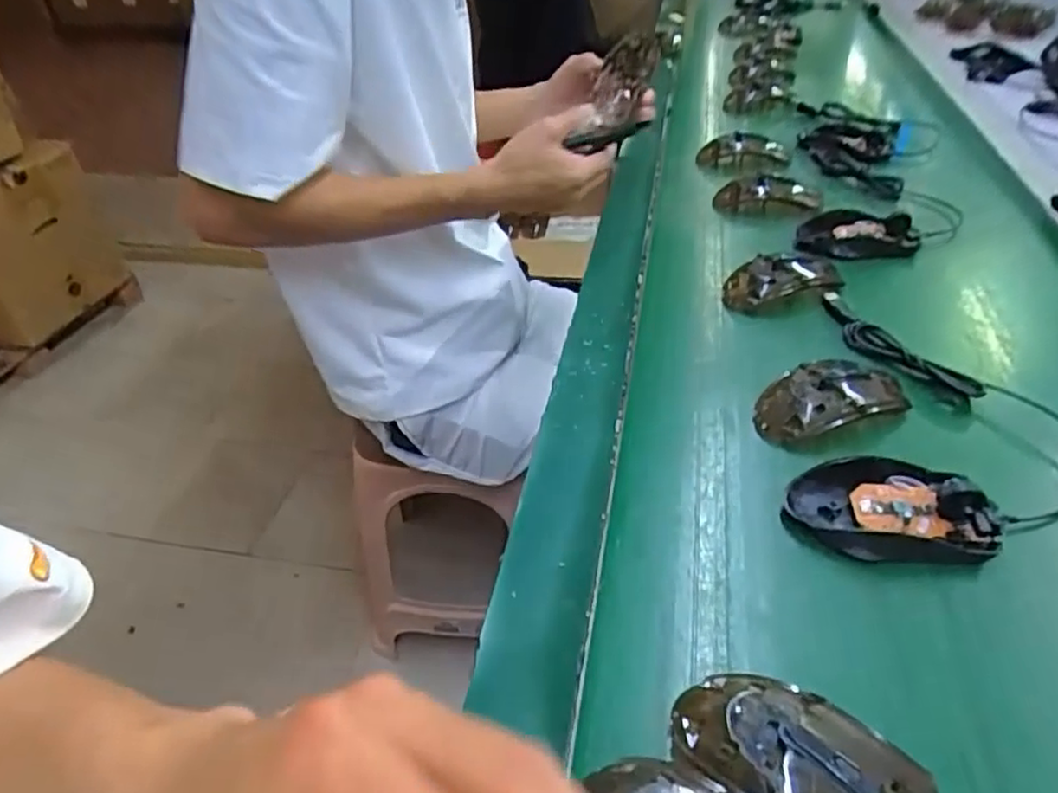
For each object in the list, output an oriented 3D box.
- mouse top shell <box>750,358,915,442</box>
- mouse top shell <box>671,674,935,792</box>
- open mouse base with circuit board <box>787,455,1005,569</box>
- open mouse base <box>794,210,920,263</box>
[{"bbox_3d":[0.206,0.001,0.464,0.106,0.031,0.053,-13,39,-11],"label":"mouse top shell"},{"bbox_3d":[0.116,0.153,0.286,0.107,0.027,0.061,26,47,32],"label":"mouse top shell"},{"bbox_3d":[0.208,0.063,0.393,0.108,0.024,0.067,-2,39,2],"label":"open mouse base with circuit board"},{"bbox_3d":[0.308,-0.154,0.653,0.099,0.024,0.068,-11,40,-8],"label":"open mouse base"}]

